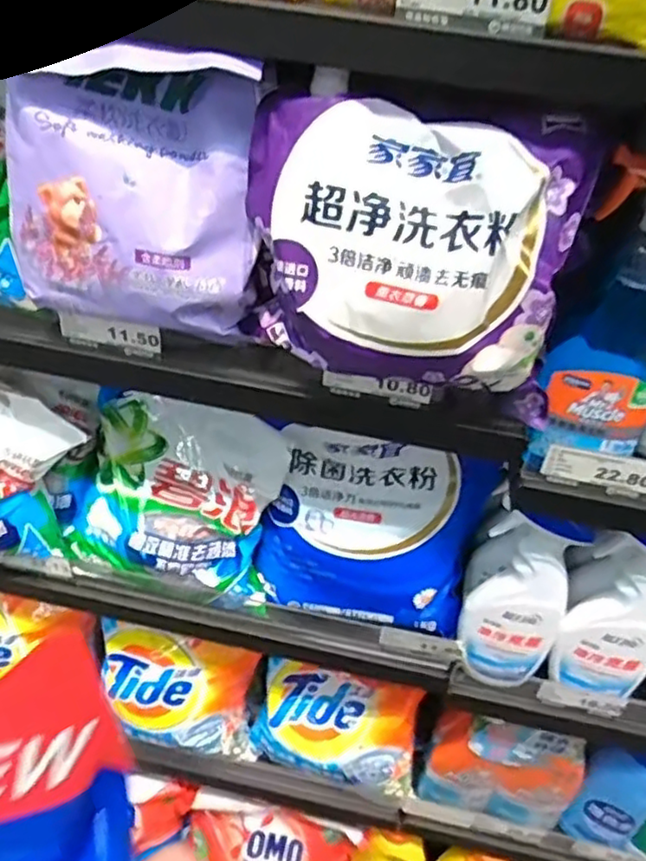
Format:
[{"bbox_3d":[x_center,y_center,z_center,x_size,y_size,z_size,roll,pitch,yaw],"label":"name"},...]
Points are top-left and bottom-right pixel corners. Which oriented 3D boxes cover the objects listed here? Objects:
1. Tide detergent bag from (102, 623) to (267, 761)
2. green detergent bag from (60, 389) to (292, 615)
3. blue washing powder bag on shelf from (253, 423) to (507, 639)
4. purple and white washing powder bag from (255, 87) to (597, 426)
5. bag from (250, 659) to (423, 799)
[{"bbox_3d":[-0.197,0.352,0.923,0.214,0.188,0.086,4,35,-3],"label":"Tide detergent bag"},{"bbox_3d":[-0.170,0.071,0.761,0.246,0.197,0.114,16,36,13],"label":"green detergent bag"},{"bbox_3d":[0.057,0.104,0.742,0.233,0.204,0.094,9,35,4],"label":"blue washing powder bag on shelf"},{"bbox_3d":[0.064,-0.124,0.495,0.241,0.189,0.102,13,36,10],"label":"purple and white washing powder bag"},{"bbox_3d":[0.016,0.400,0.919,0.230,0.143,0.078,11,35,7],"label":"bag"}]

